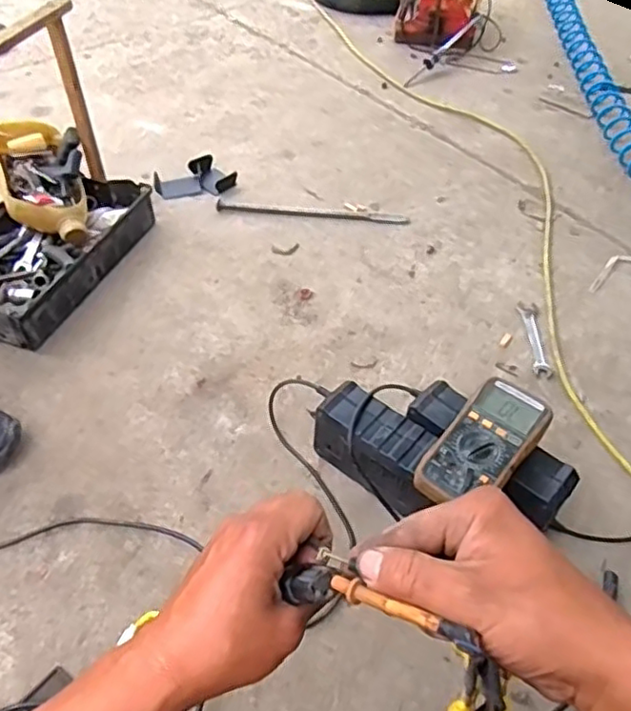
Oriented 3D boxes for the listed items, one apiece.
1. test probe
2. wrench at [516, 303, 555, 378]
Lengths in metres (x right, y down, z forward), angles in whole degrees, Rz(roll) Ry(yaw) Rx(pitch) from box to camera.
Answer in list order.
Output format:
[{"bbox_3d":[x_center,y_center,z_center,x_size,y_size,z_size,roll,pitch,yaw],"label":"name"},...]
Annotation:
[{"bbox_3d":[0.040,0.125,0.308,0.088,0.006,0.009,6,45,46],"label":"test probe"},{"bbox_3d":[0.344,-0.026,0.993,0.032,0.004,0.147,0,53,-1],"label":"wrench"}]

